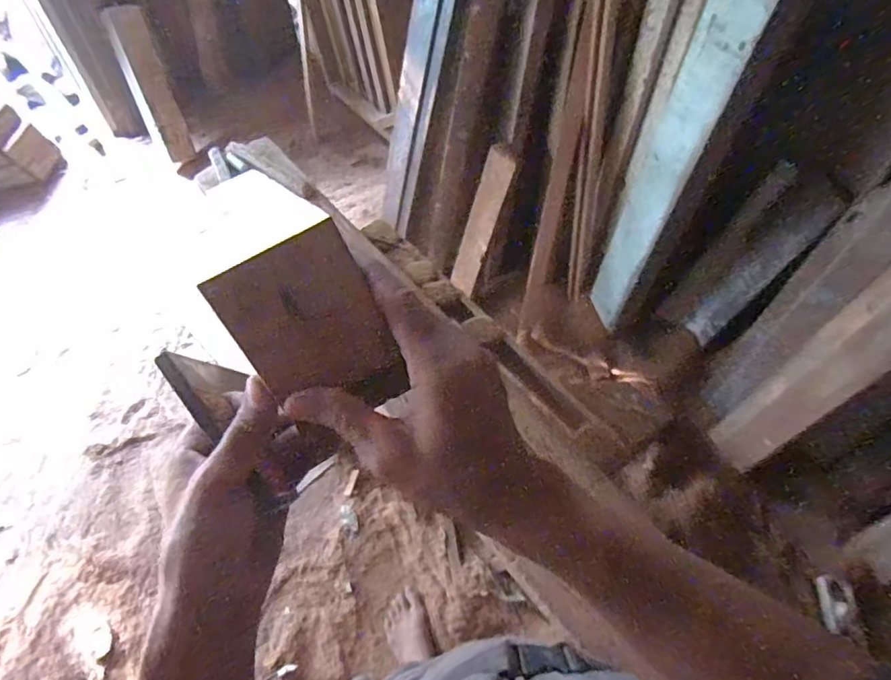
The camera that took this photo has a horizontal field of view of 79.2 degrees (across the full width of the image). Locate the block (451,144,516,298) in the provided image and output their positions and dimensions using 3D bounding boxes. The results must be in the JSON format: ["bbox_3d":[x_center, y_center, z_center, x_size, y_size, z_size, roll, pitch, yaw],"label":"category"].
[{"bbox_3d":[0.086,-0.290,1.351,0.071,0.413,0.028,35,45,19],"label":"block"}]

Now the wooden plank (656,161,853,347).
[{"bbox_3d":[0.661,-0.176,1.209,0.032,0.527,0.153,-25,65,-22],"label":"wooden plank"}]

